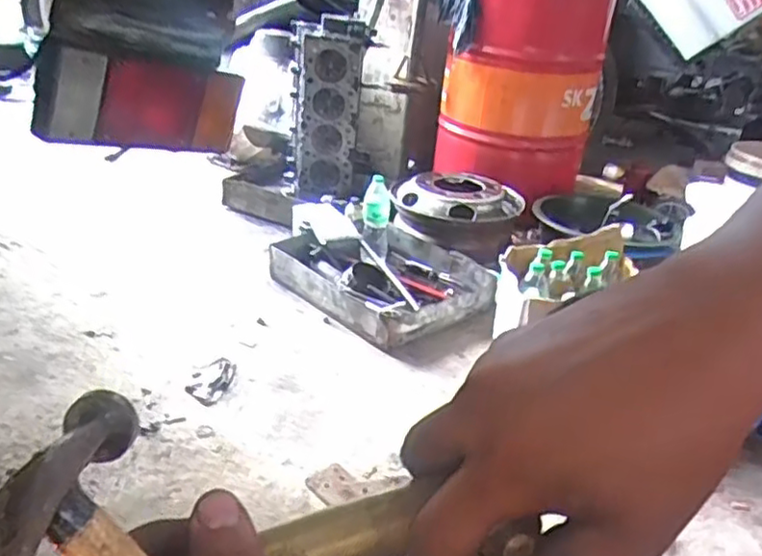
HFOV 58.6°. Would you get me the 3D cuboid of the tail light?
[{"bbox_3d":[-0.335,-0.252,0.978,0.046,0.123,0.296,24,20,35],"label":"tail light"}]

